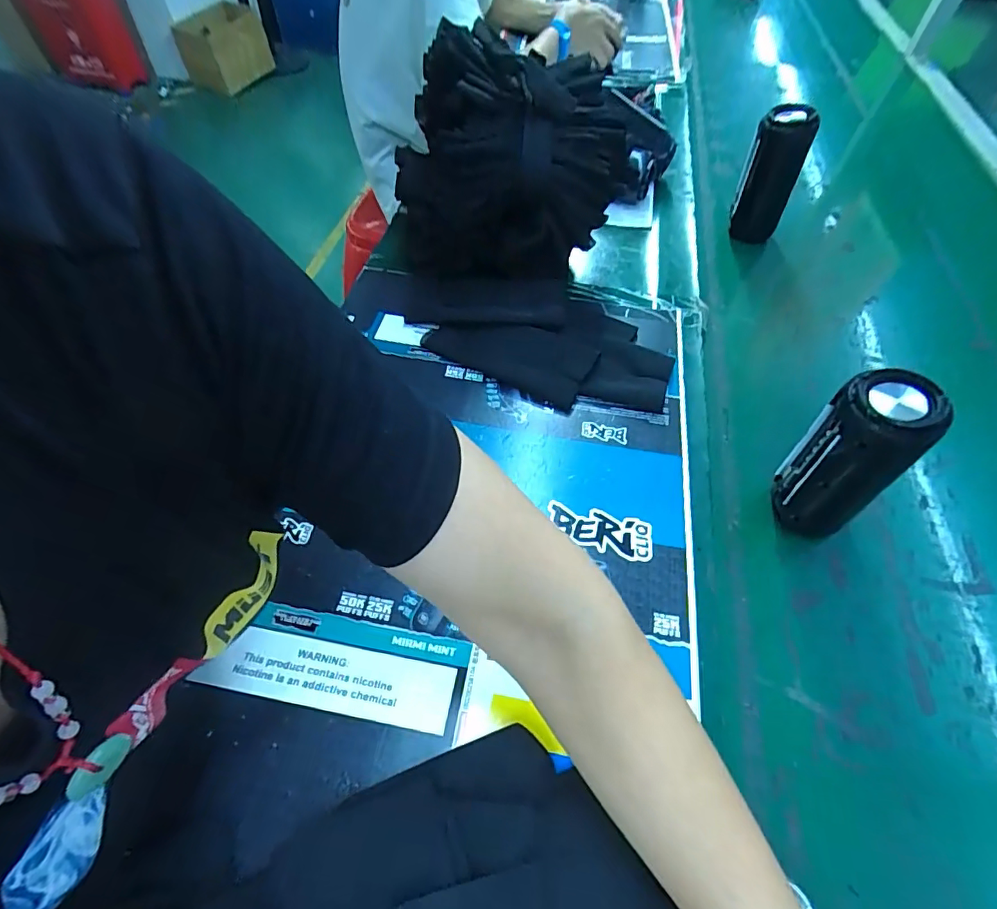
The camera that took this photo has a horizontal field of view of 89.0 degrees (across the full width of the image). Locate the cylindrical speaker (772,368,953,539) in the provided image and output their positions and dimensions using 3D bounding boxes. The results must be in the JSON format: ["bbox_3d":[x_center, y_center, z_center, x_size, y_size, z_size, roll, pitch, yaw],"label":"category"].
[{"bbox_3d":[0.258,0.005,0.384,0.049,0.144,0.063,-2,55,-6],"label":"cylindrical speaker"}]

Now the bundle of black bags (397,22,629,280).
[{"bbox_3d":[0.006,-0.304,0.537,0.222,0.192,0.153,-4,56,-7],"label":"bundle of black bags"}]

